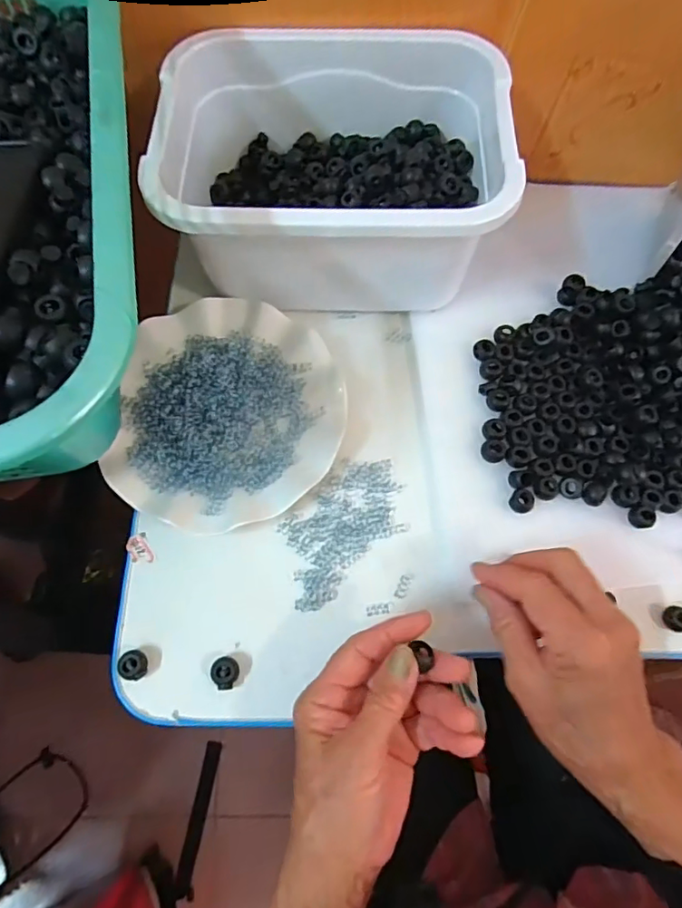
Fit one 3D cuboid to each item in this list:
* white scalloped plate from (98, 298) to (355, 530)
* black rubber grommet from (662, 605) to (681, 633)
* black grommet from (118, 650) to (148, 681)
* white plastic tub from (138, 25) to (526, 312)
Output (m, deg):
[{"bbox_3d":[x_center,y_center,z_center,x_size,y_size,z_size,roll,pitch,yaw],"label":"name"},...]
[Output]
[{"bbox_3d":[-0.081,-0.033,0.395,0.161,0.027,0.182,3,69,-2],"label":"white scalloped plate"},{"bbox_3d":[0.236,0.116,0.366,0.016,0.013,0.017,1,69,-2],"label":"black rubber grommet"},{"bbox_3d":[-0.134,0.136,0.336,0.015,0.013,0.017,-2,69,-4],"label":"black grommet"},{"bbox_3d":[-0.007,-0.212,0.406,0.241,0.115,0.185,2,69,-2],"label":"white plastic tub"}]

